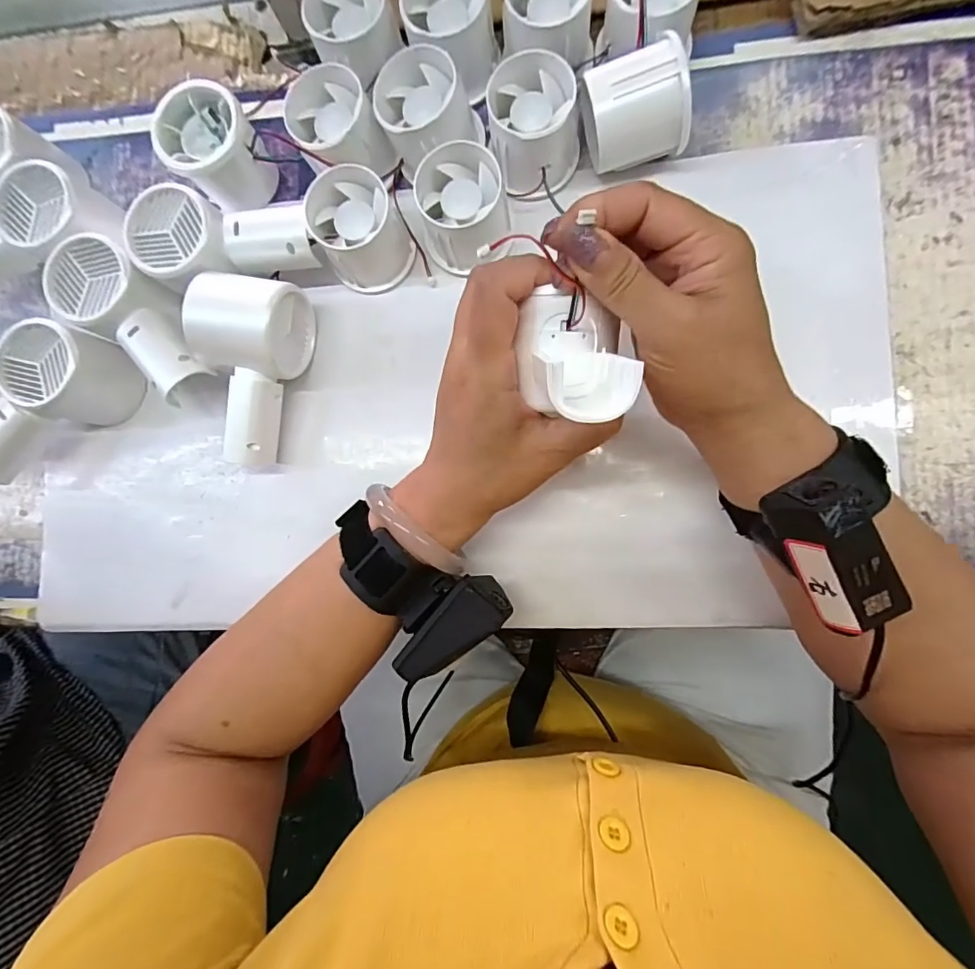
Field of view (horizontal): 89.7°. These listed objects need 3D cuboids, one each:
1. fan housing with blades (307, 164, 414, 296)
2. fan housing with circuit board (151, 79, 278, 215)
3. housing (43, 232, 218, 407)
[{"bbox_3d":[-0.078,-0.157,0.305,0.052,0.047,0.054,0,88,6],"label":"fan housing with blades"},{"bbox_3d":[-0.172,-0.214,0.318,0.054,0.053,0.051,0,88,6],"label":"fan housing with circuit board"},{"bbox_3d":[-0.220,-0.107,0.319,0.111,0.051,0.054,41,92,6],"label":"housing"}]

